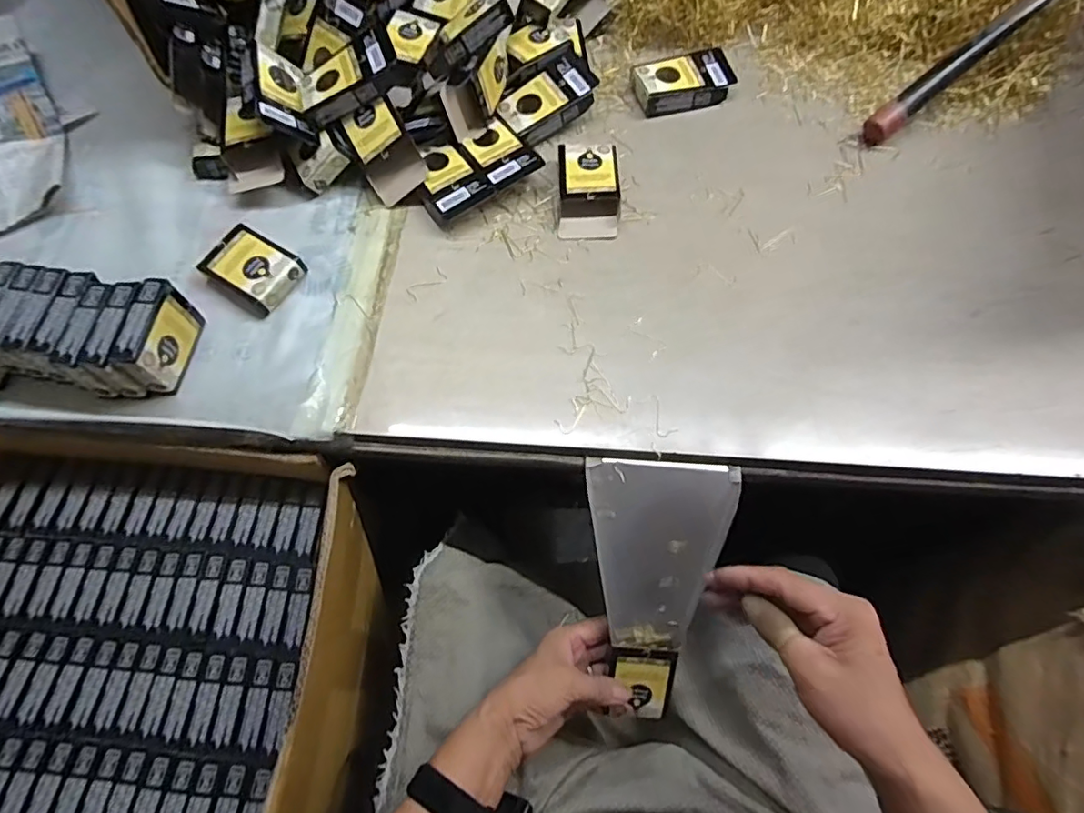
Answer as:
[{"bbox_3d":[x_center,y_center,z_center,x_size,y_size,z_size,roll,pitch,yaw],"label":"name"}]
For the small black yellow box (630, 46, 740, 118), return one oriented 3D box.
[{"bbox_3d":[0.148,-0.337,0.576,0.097,0.022,0.060,-16,67,-7],"label":"small black yellow box"}]

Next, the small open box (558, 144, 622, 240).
[{"bbox_3d":[0.044,-0.201,0.519,0.055,0.021,0.094,1,66,0],"label":"small open box"}]

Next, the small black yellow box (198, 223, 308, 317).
[{"bbox_3d":[-0.250,-0.118,0.482,0.072,0.022,0.060,31,70,12],"label":"small black yellow box"}]

